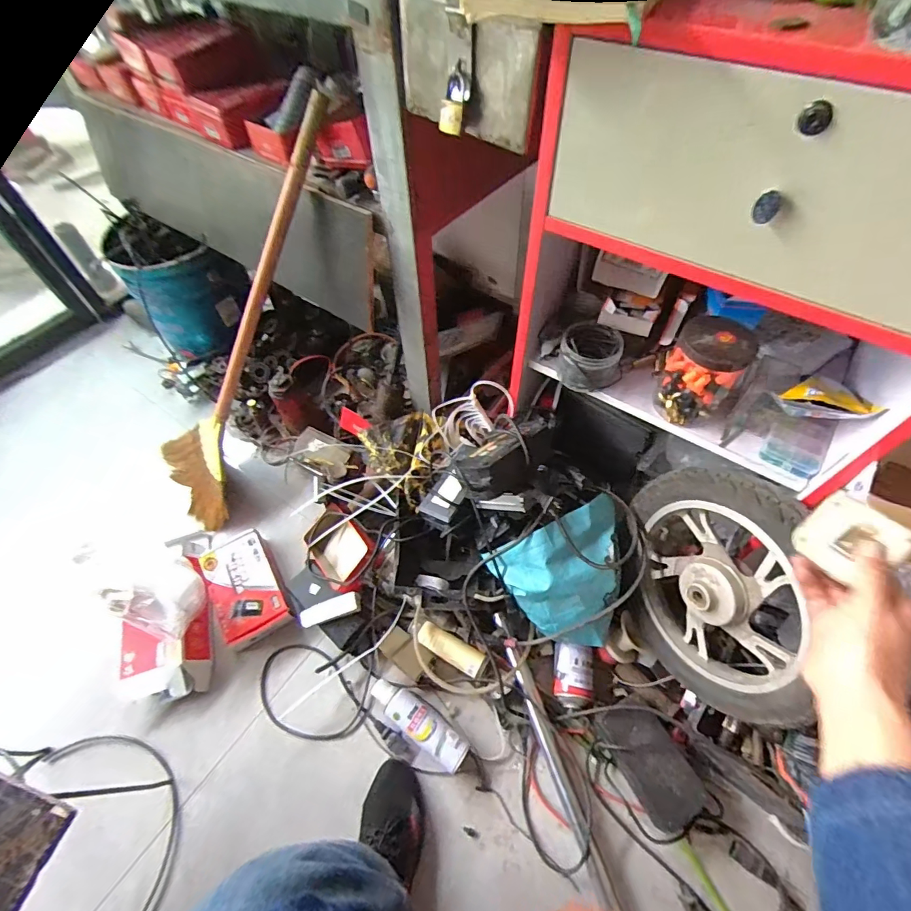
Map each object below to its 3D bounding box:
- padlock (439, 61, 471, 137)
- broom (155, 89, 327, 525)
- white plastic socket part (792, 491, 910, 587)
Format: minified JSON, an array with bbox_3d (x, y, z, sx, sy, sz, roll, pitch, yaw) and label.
[{"bbox_3d":[-0.001,-0.366,0.468,0.029,0.058,0.013,33,36,21],"label":"padlock"},{"bbox_3d":[-0.393,-0.191,0.818,0.068,0.825,0.177,-4,44,-50],"label":"broom"},{"bbox_3d":[0.332,0.071,0.385,0.063,0.012,0.065,-50,48,10],"label":"white plastic socket part"}]

